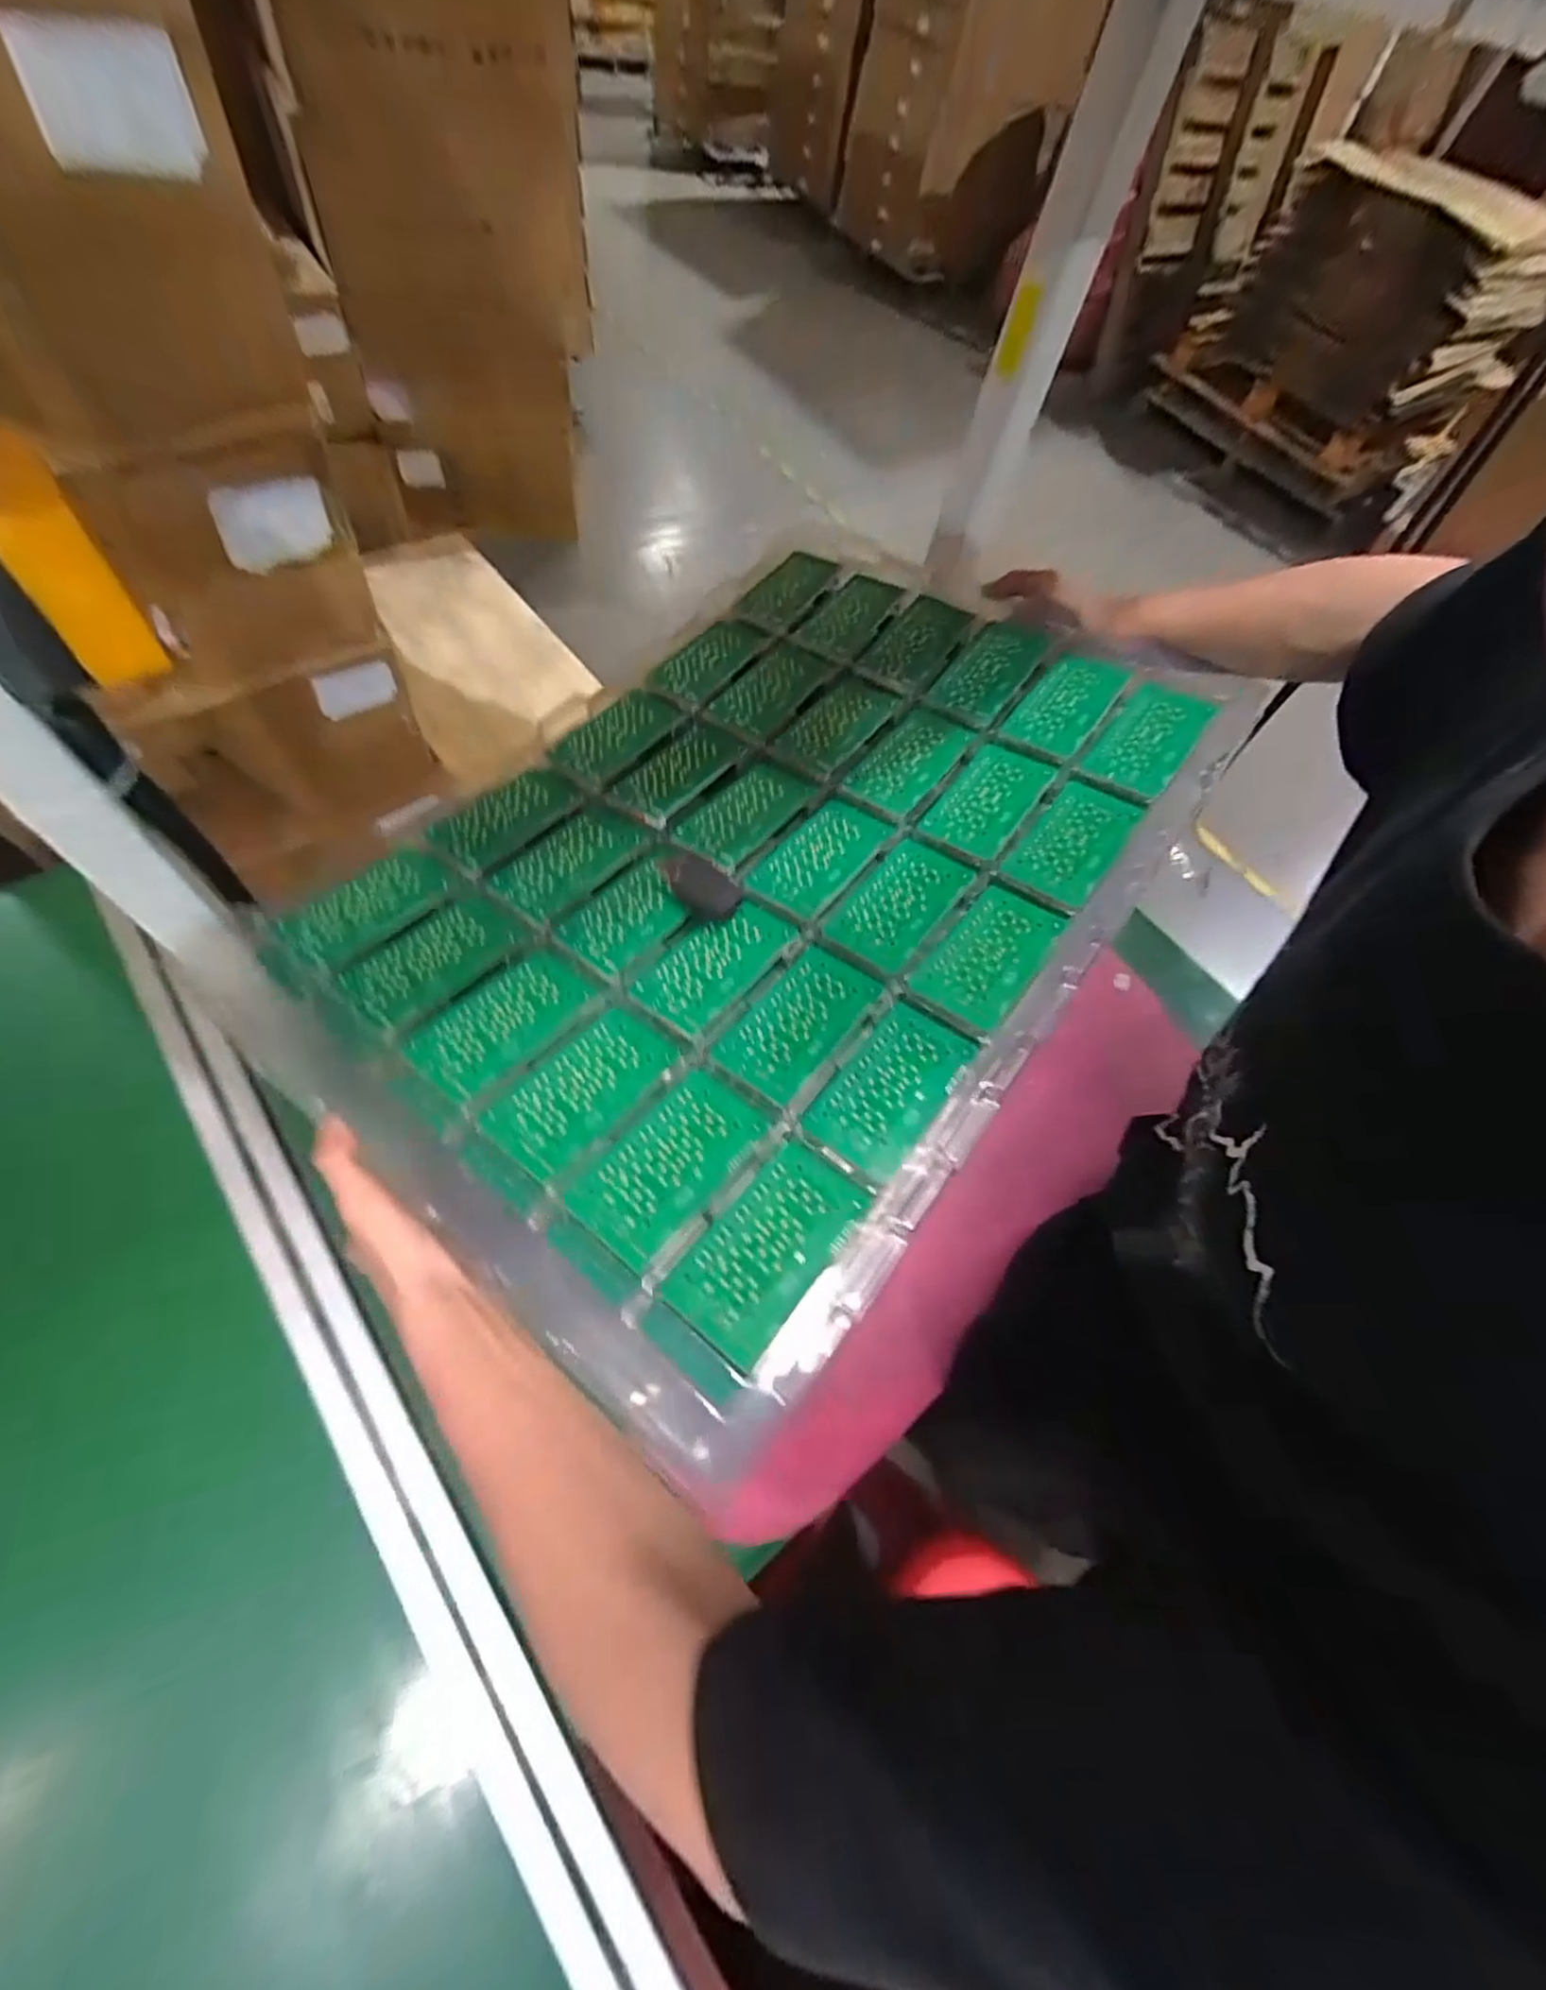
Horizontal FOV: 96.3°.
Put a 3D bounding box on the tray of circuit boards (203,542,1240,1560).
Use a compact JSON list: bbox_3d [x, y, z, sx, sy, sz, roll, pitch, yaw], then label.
[{"bbox_3d":[0.016,-0.091,0.483,0.506,0.034,0.618,34,66,18],"label":"tray of circuit boards"}]

